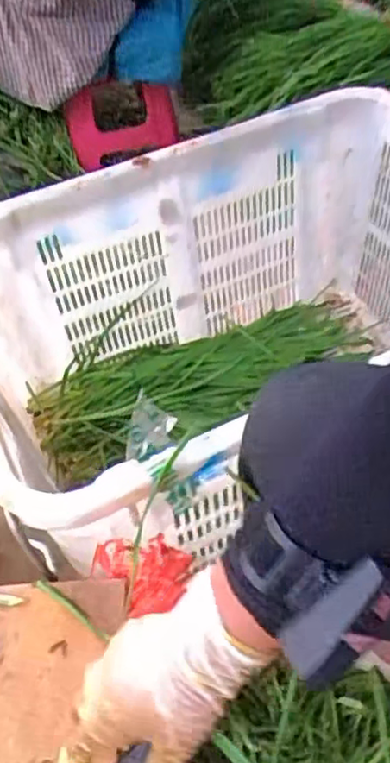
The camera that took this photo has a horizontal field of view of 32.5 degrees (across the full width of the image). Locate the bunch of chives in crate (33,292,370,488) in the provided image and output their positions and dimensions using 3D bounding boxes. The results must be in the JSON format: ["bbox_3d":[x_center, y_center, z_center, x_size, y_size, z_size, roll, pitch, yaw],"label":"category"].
[{"bbox_3d":[0.018,-0.020,1.086,0.566,0.060,0.209,-27,51,-16],"label":"bunch of chives in crate"}]

